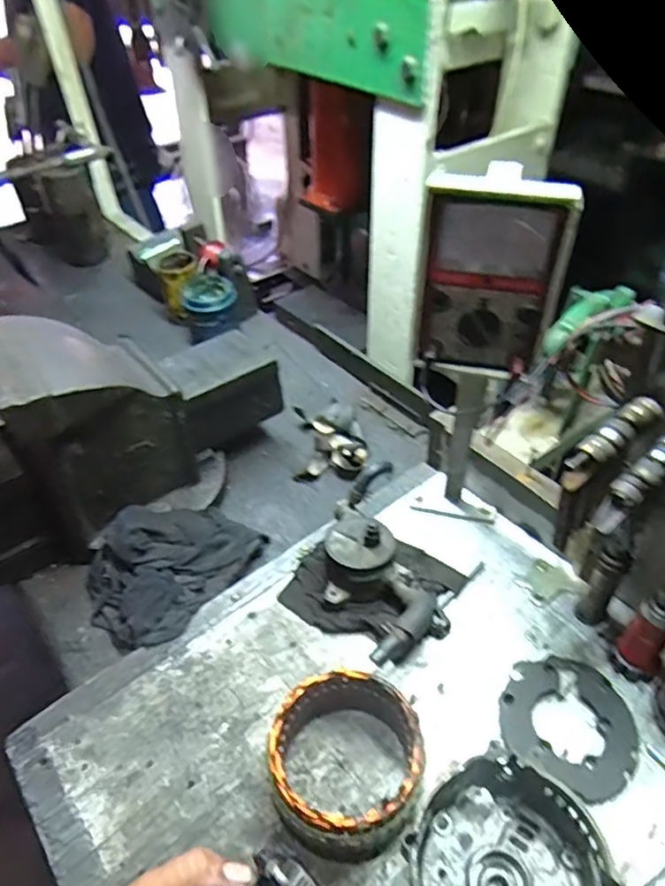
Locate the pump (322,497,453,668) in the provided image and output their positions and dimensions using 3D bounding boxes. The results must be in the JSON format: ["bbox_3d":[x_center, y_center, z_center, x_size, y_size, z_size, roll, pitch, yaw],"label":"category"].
[{"bbox_3d":[0.048,0.140,0.678,0.121,0.071,0.192,-22,46,-21],"label":"pump"}]

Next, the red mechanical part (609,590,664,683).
[{"bbox_3d":[0.301,0.179,0.578,0.031,0.124,0.041,-33,51,-30],"label":"red mechanical part"}]

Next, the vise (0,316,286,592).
[{"bbox_3d":[-0.321,-0.011,0.725,0.172,0.258,0.523,31,52,29],"label":"vise"}]

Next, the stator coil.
[{"bbox_3d":[0.011,0.276,0.533,0.129,0.068,0.136,-1,42,1],"label":"stator coil"}]

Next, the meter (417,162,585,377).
[{"bbox_3d":[0.141,-0.149,0.554,0.122,0.170,0.052,10,45,12],"label":"meter"}]

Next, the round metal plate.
[{"bbox_3d":[0.225,0.262,0.577,0.119,0.011,0.118,-1,42,1],"label":"round metal plate"}]

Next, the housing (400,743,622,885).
[{"bbox_3d":[0.125,0.338,0.455,0.148,0.073,0.167,26,49,27],"label":"housing"}]

